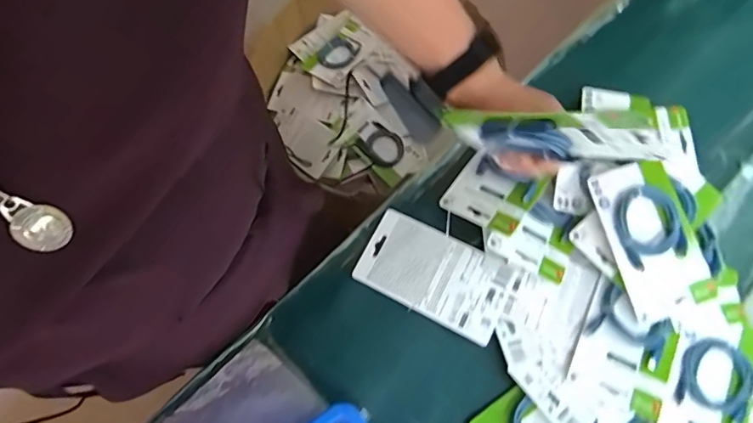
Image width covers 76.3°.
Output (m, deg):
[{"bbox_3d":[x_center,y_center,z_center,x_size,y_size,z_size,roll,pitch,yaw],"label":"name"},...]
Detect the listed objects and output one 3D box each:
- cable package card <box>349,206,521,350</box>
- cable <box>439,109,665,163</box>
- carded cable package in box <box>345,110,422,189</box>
[{"bbox_3d":[0.071,0.077,0.590,0.179,0.019,0.101,28,73,5],"label":"cable package card"},{"bbox_3d":[0.143,-0.062,0.420,0.185,0.088,0.029,8,67,39],"label":"cable"},{"bbox_3d":[0.016,-0.128,1.005,0.141,0.026,0.101,41,82,-3],"label":"carded cable package in box"}]

